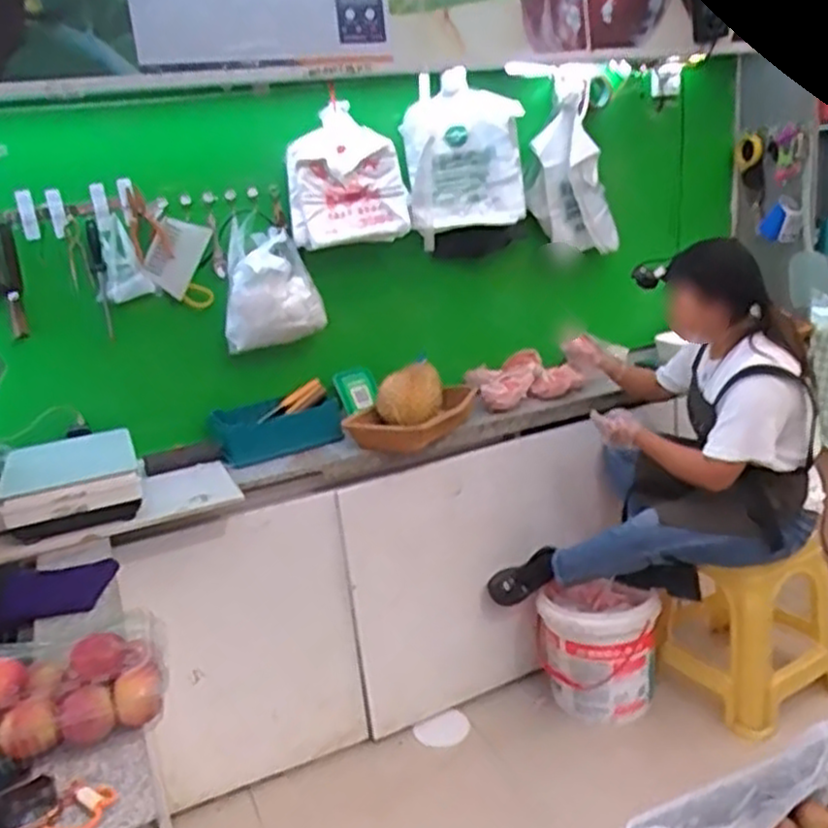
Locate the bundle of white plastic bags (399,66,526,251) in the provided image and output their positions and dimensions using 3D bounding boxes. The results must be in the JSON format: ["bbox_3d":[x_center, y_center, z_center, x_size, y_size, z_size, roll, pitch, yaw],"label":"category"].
[{"bbox_3d":[0.103,-0.516,1.534,0.256,0.324,0.043,-19,38,-10],"label":"bundle of white plastic bags"}]

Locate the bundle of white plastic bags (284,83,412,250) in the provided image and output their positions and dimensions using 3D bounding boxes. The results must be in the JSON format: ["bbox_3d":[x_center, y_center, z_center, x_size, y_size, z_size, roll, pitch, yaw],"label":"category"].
[{"bbox_3d":[-0.124,-0.449,1.449,0.243,0.283,0.020,-15,46,-16],"label":"bundle of white plastic bags"}]

